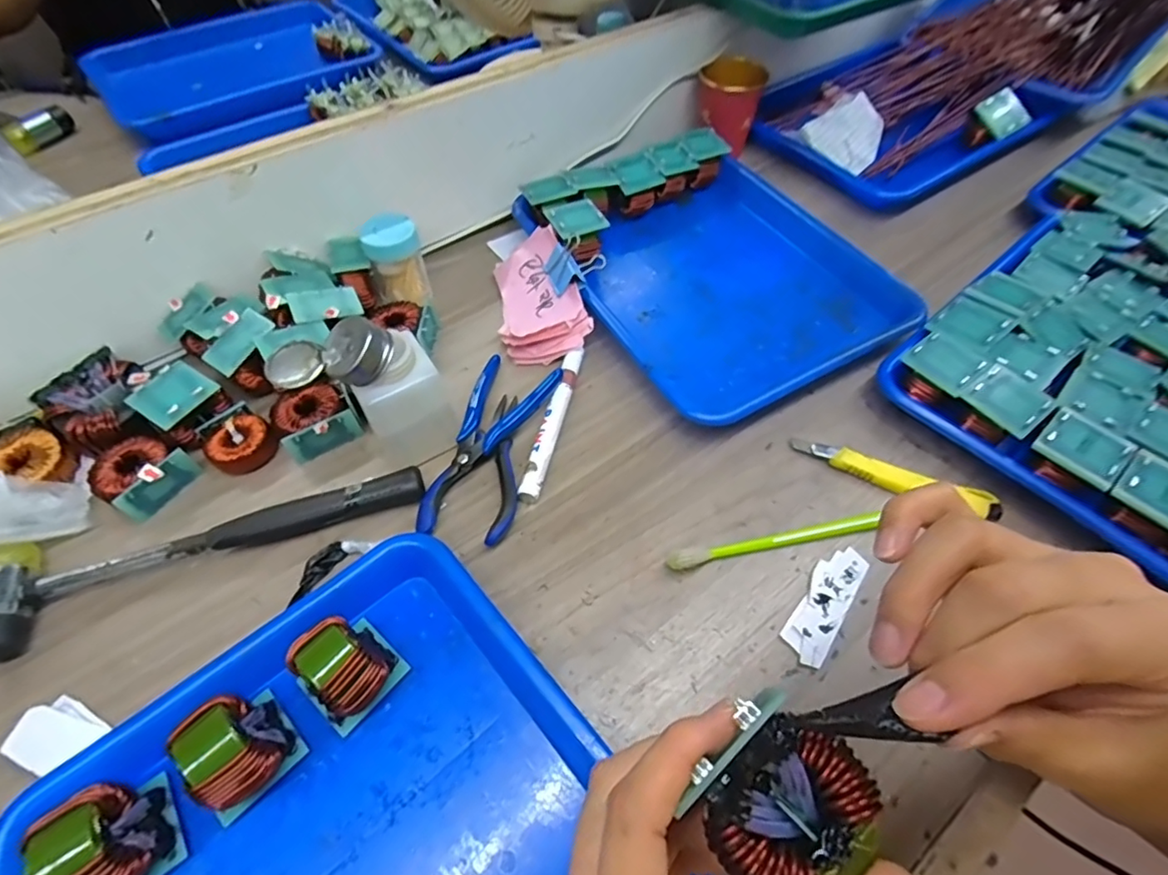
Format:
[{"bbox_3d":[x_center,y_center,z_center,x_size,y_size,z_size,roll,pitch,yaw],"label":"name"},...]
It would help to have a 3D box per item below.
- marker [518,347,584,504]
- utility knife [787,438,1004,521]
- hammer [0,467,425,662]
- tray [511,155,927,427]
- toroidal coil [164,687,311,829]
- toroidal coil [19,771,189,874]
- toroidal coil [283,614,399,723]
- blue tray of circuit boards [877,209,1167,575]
[{"bbox_3d":[-0.022,-0.013,0.419,0.016,0.015,0.136,11,56,7],"label":"marker"},{"bbox_3d":[0.218,0.027,0.392,0.140,0.014,0.020,17,57,12],"label":"utility knife"},{"bbox_3d":[-0.241,0.059,0.362,0.261,0.030,0.065,-20,58,-13],"label":"hammer"},{"bbox_3d":[0.120,-0.148,0.498,0.244,0.029,0.277,-25,59,-16],"label":"tray"},{"bbox_3d":[-0.176,0.158,0.279,0.043,0.048,0.043,-38,64,-23],"label":"toroidal coil"},{"bbox_3d":[-0.221,0.190,0.256,0.042,0.050,0.044,-30,60,-19],"label":"toroidal coil"},{"bbox_3d":[-0.128,0.124,0.301,0.045,0.046,0.037,36,63,22],"label":"toroidal coil"},{"bbox_3d":[0.418,-0.058,0.429,0.330,0.053,0.246,-38,63,-23],"label":"blue tray of circuit boards"}]

